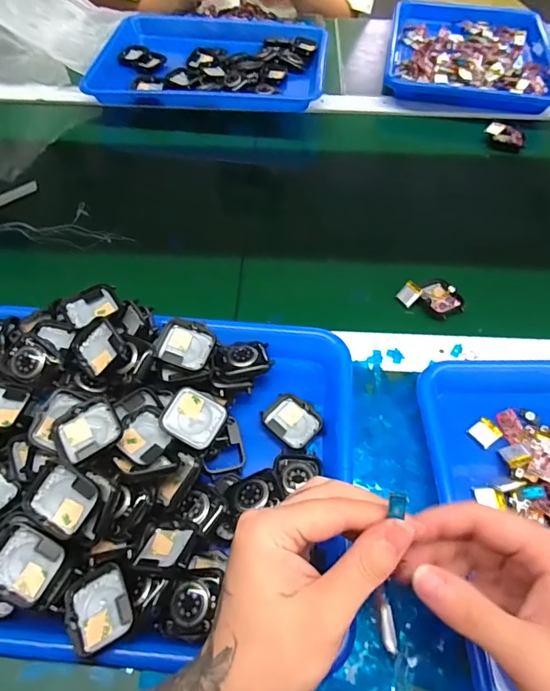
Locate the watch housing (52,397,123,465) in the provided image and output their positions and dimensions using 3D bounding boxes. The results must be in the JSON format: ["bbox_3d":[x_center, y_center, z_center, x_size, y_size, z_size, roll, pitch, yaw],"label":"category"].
[{"bbox_3d":[-0.128,0.058,0.316,0.041,0.008,0.038,-32,61,-21],"label":"watch housing"}]

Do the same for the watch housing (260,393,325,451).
[{"bbox_3d":[0.014,0.062,0.373,0.038,0.008,0.044,-38,64,-23],"label":"watch housing"}]

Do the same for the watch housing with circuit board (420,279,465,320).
[{"bbox_3d":[0.164,-0.048,0.462,0.035,0.009,0.046,-27,60,-18],"label":"watch housing with circuit board"}]

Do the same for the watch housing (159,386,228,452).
[{"bbox_3d":[-0.059,0.051,0.332,0.043,0.008,0.036,25,59,16],"label":"watch housing"}]

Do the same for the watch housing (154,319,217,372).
[{"bbox_3d":[-0.069,0.000,0.363,0.043,0.014,0.036,12,56,8],"label":"watch housing"}]

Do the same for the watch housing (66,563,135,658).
[{"bbox_3d":[-0.104,0.156,0.277,0.037,0.010,0.042,-24,59,-16],"label":"watch housing"}]

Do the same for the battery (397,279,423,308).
[{"bbox_3d":[0.134,-0.052,0.462,0.019,0.004,0.022,43,99,23],"label":"battery"}]

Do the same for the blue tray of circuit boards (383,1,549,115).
[{"bbox_3d":[0.313,-0.476,0.741,0.252,0.040,0.300,11,56,7],"label":"blue tray of circuit boards"}]

